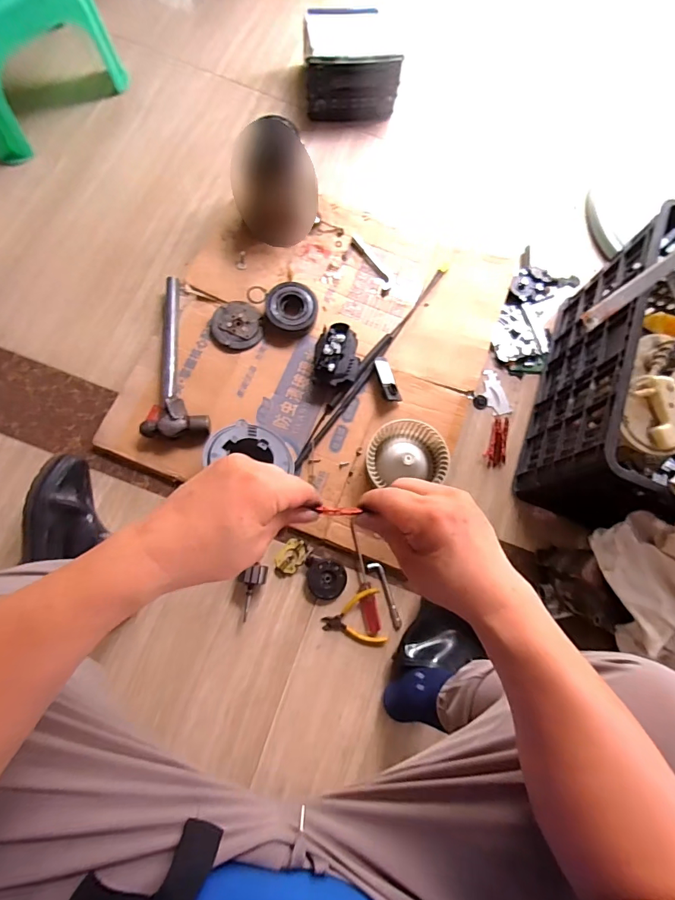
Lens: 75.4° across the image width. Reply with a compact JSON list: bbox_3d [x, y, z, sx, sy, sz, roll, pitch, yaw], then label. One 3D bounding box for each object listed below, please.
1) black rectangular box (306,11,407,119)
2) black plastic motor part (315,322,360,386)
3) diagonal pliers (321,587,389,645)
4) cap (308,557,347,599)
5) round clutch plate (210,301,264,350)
[{"bbox_3d":[0.032,-0.911,1.023,0.209,0.121,0.219,0,77,-5],"label":"black rectangular box"},{"bbox_3d":[-0.002,-0.177,0.834,0.090,0.052,0.112,-2,77,-6],"label":"black plastic motor part"},{"bbox_3d":[0.028,0.301,0.766,0.105,0.014,0.095,-9,78,-7],"label":"diagonal pliers"},{"bbox_3d":[-0.018,0.227,0.771,0.068,0.020,0.067,1,77,-5],"label":"cap"},{"bbox_3d":[-0.200,-0.246,0.861,0.093,0.013,0.104,-21,80,-10],"label":"round clutch plate"}]

